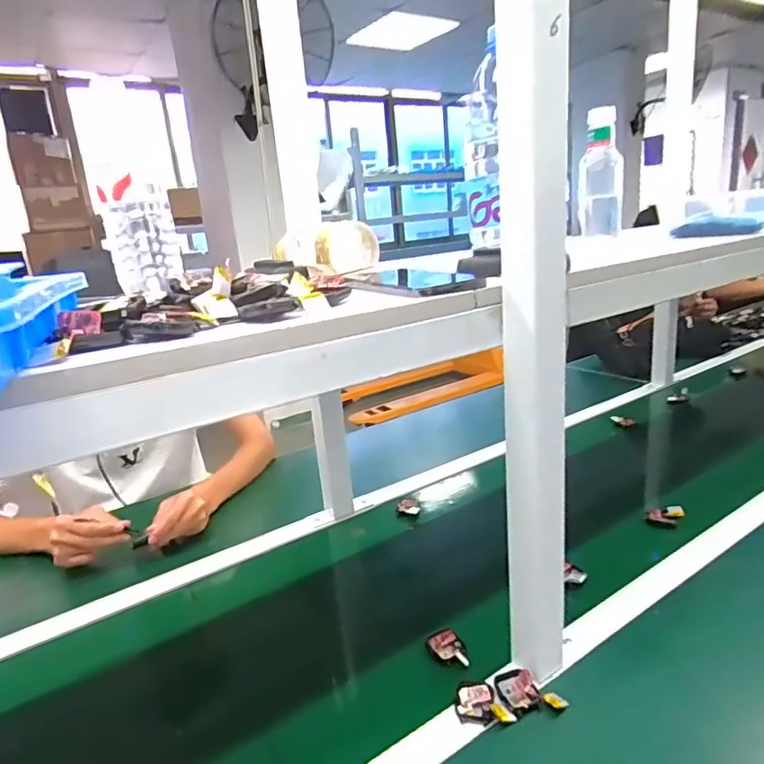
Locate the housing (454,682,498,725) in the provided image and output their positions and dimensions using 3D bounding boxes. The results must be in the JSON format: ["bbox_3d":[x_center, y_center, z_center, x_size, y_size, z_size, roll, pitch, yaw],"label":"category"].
[{"bbox_3d":[0.094,0.325,0.555,0.039,0.012,0.047,-4,17,2],"label":"housing"}]

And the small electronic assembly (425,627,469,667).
[{"bbox_3d":[0.075,0.307,0.633,0.037,0.015,0.062,-10,18,-15],"label":"small electronic assembly"}]

